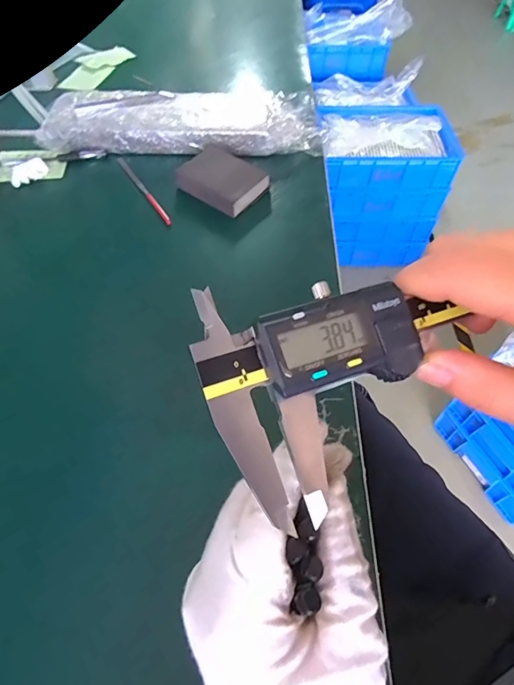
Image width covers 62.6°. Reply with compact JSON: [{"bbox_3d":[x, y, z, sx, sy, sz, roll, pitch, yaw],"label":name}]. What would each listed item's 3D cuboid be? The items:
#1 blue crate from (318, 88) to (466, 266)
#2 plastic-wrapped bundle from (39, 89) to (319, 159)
[{"bbox_3d":[0.379,-0.517,1.402,0.392,0.398,0.304,2,55,0],"label":"blue crate"},{"bbox_3d":[-0.099,-0.303,0.586,0.374,0.055,0.104,2,55,0],"label":"plastic-wrapped bundle"}]

